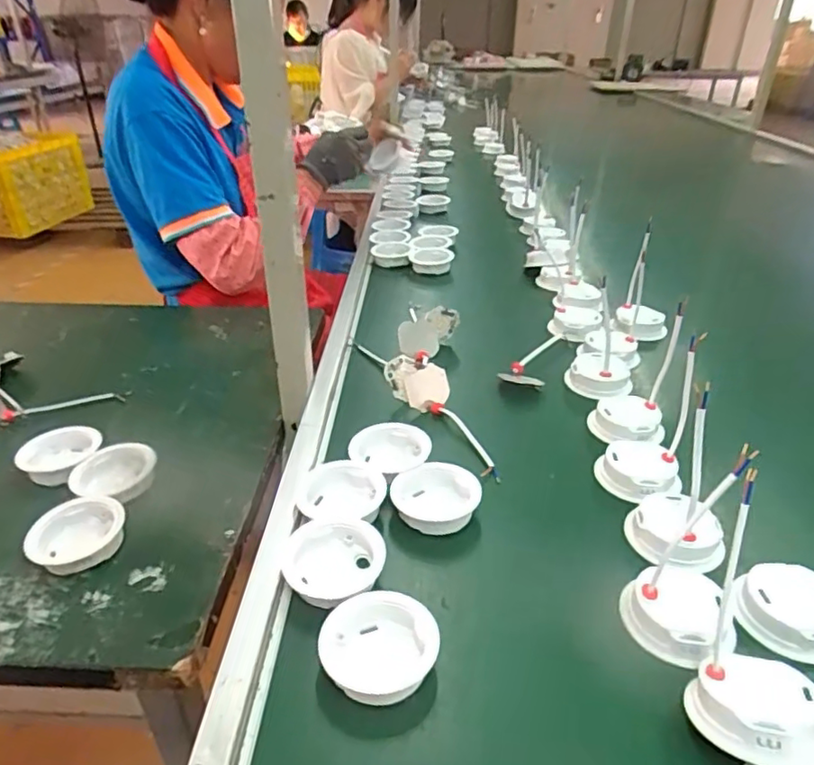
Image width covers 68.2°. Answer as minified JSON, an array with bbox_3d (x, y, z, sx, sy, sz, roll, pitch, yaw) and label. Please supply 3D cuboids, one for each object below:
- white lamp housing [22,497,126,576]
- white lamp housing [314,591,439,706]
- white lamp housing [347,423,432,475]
[{"bbox_3d":[-0.267,0.125,0.494,0.057,0.031,0.070,13,32,19],"label":"white lamp housing"},{"bbox_3d":[-0.016,0.171,0.384,0.068,0.030,0.066,1,30,0],"label":"white lamp housing"},{"bbox_3d":[-0.014,0.065,0.555,0.066,0.034,0.066,9,31,14],"label":"white lamp housing"}]

